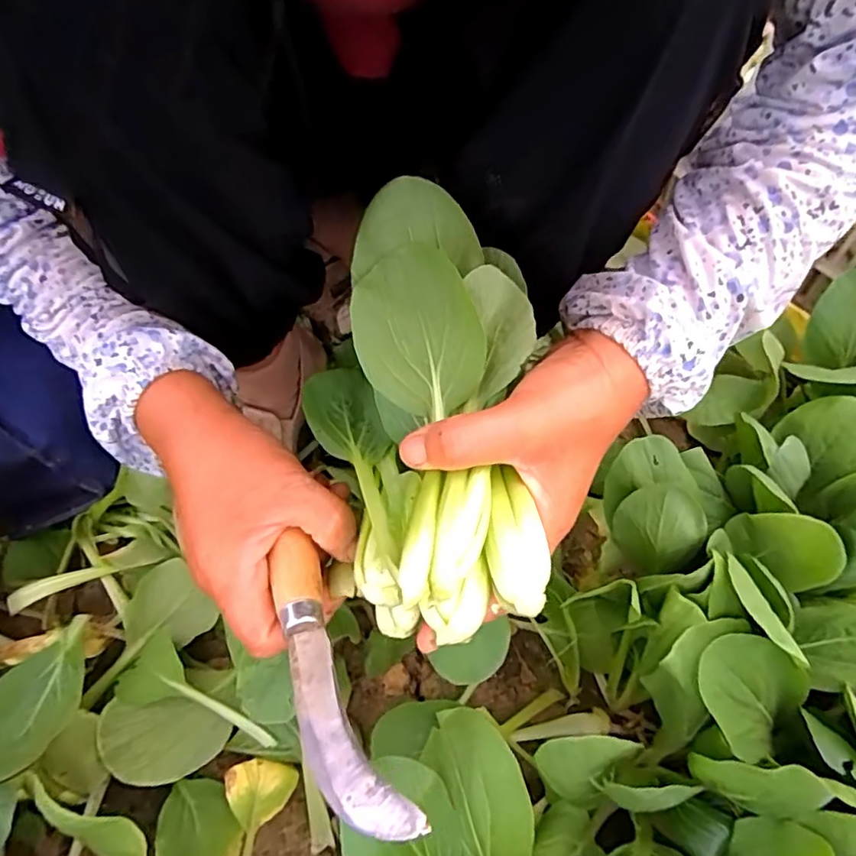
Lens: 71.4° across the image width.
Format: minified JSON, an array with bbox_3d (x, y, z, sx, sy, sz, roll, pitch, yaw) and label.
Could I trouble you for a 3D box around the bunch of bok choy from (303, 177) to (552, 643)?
[{"bbox_3d":[-0.004,-0.010,0.268,0.096,0.068,0.188,-4,74,-5],"label":"bunch of bok choy"}]

